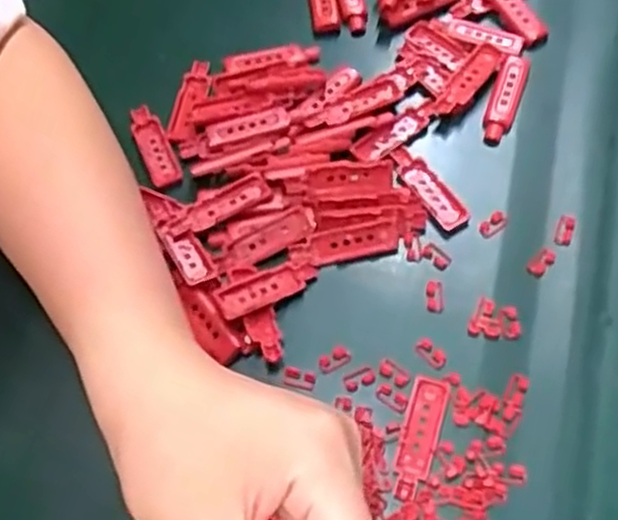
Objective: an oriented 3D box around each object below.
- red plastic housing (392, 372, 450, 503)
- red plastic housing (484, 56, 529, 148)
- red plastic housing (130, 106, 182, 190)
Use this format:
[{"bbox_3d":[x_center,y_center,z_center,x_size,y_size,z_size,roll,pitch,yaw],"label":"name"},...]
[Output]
[{"bbox_3d":[0.049,0.079,0.345,0.016,0.004,0.055,15,65,10],"label":"red plastic housing"},{"bbox_3d":[0.107,-0.088,0.419,0.015,0.005,0.059,18,65,12],"label":"red plastic housing"},{"bbox_3d":[-0.084,-0.062,0.421,0.015,0.007,0.051,-23,64,-8],"label":"red plastic housing"}]

